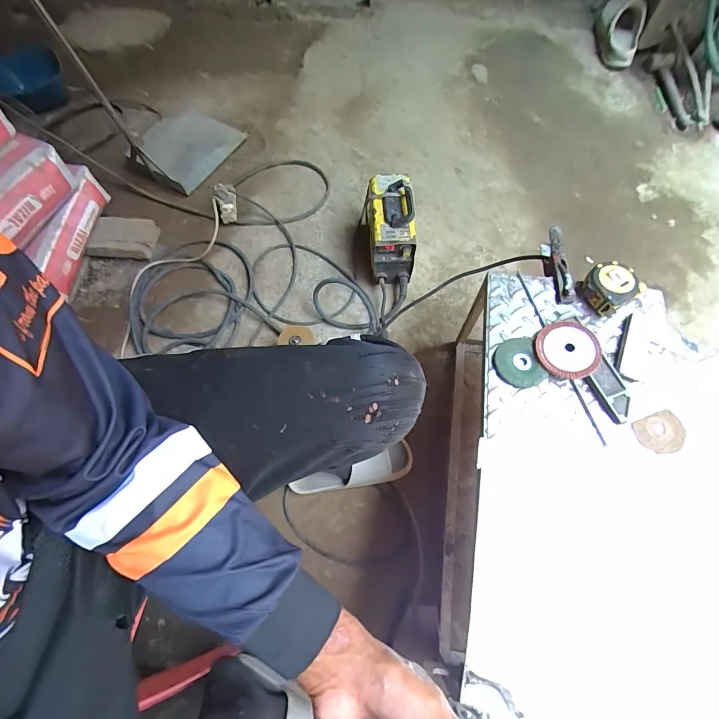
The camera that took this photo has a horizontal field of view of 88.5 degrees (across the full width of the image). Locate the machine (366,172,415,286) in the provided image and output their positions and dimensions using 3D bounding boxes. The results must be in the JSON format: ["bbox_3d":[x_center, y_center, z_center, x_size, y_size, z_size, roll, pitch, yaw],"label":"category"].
[{"bbox_3d":[0.077,-0.336,0.969,0.111,0.207,0.223,-4,67,1],"label":"machine"}]

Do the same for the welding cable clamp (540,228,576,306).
[{"bbox_3d":[0.364,-0.168,0.687,0.029,0.054,0.165,4,67,4],"label":"welding cable clamp"}]

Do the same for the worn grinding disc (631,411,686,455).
[{"bbox_3d":[0.454,0.111,0.554,0.076,0.006,0.056,-19,67,-5],"label":"worn grinding disc"}]

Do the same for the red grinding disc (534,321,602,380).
[{"bbox_3d":[0.335,-0.018,0.594,0.093,0.020,0.096,-2,82,13],"label":"red grinding disc"}]

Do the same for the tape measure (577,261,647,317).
[{"bbox_3d":[0.431,-0.127,0.629,0.088,0.039,0.079,-32,69,-11],"label":"tape measure"}]

